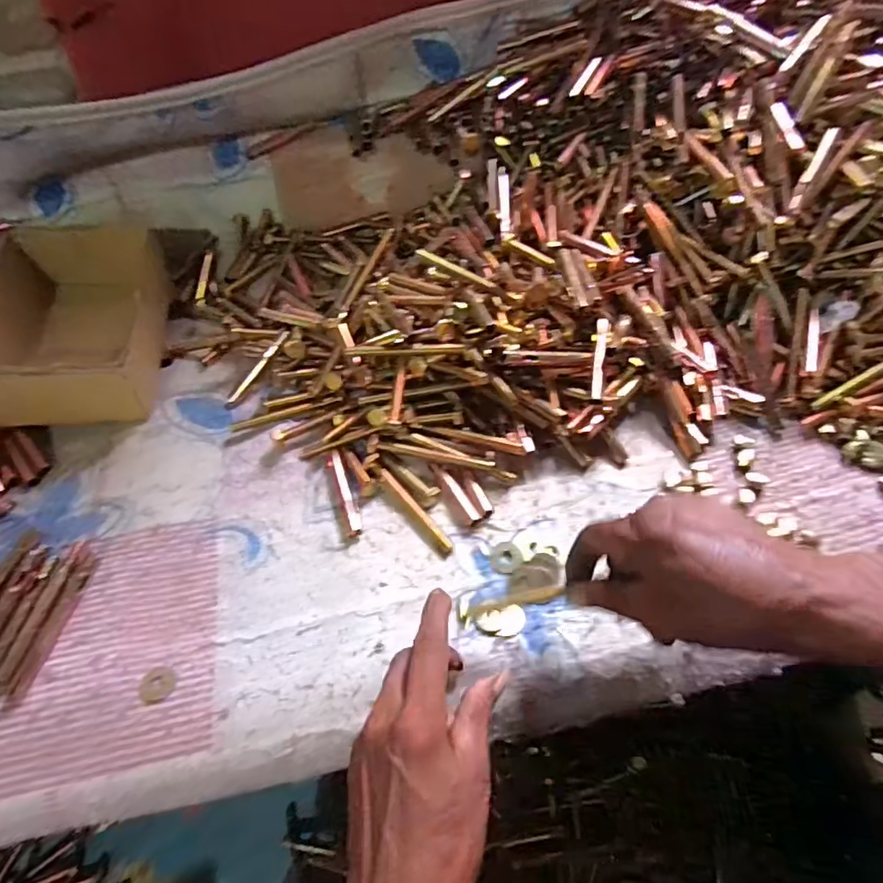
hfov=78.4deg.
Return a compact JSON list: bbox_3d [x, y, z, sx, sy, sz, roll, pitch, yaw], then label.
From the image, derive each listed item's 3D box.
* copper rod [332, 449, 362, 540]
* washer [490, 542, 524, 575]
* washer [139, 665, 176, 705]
[{"bbox_3d":[-0.078,0.041,0.450,0.011,0.010,0.081,-15,54,-7],"label":"copper rod"},{"bbox_3d":[0.049,0.088,0.413,0.024,0.006,0.026,-2,54,2],"label":"washer"},{"bbox_3d":[-0.193,0.165,0.366,0.024,0.004,0.022,-2,62,4],"label":"washer"}]

